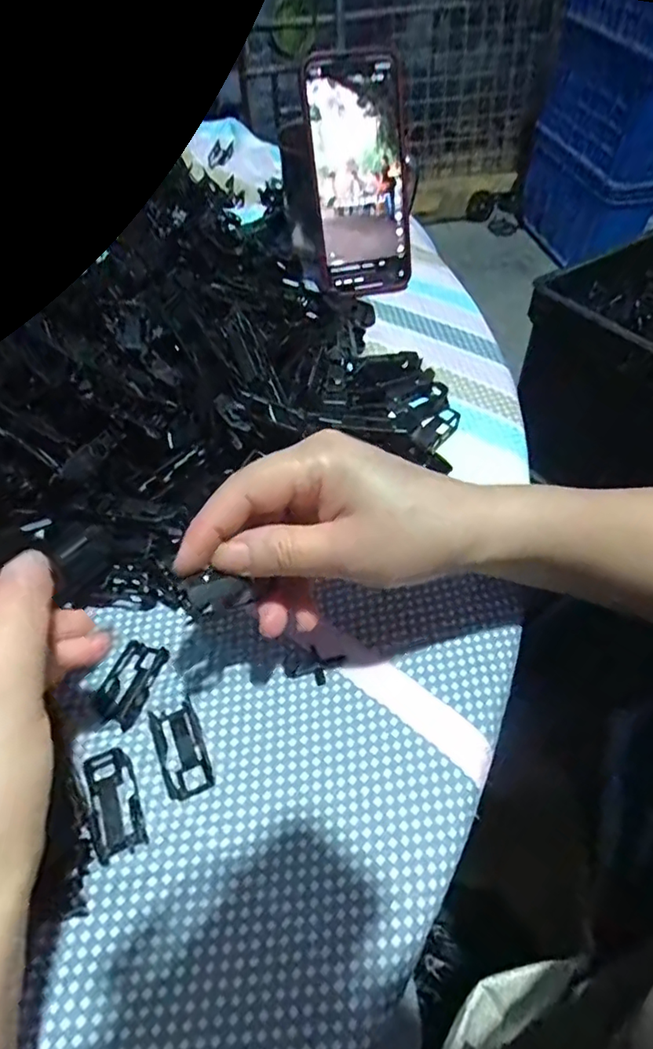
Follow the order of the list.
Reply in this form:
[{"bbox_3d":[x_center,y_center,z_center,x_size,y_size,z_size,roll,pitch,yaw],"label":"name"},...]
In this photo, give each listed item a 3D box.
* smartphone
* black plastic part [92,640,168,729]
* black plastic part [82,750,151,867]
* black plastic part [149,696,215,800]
[{"bbox_3d":[0.026,-0.266,0.432,0.072,0.158,0.009,-13,25,-9],"label":"smartphone"},{"bbox_3d":[-0.093,0.074,0.266,0.023,0.004,0.039,16,55,13],"label":"black plastic part"},{"bbox_3d":[-0.089,0.115,0.232,0.019,0.007,0.041,-22,56,-15],"label":"black plastic part"},{"bbox_3d":[-0.064,0.099,0.247,0.019,0.005,0.040,-21,55,-14],"label":"black plastic part"}]

